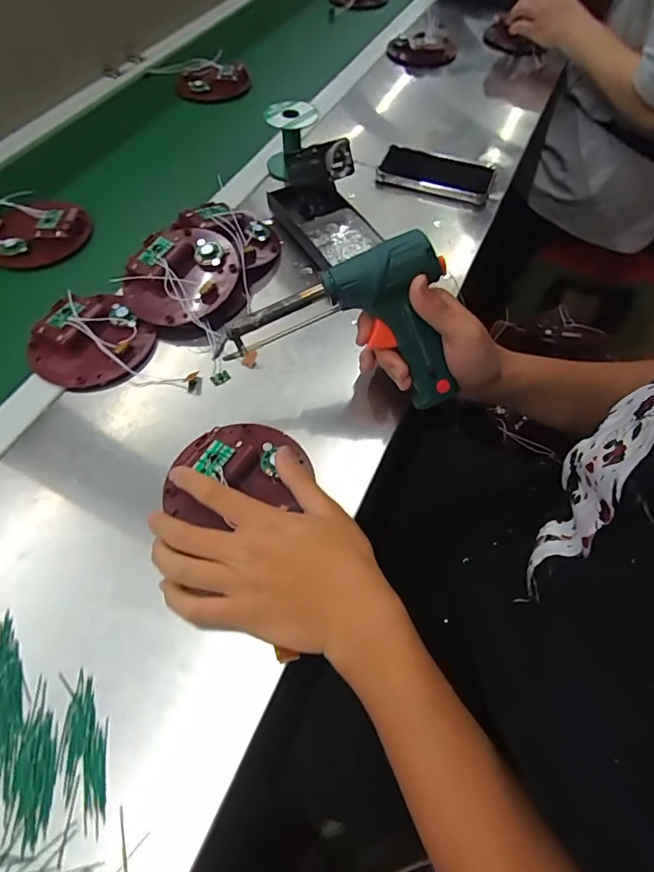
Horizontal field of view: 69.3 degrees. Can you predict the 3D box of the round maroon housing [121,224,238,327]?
[{"bbox_3d":[-0.152,-0.167,0.498,0.119,0.045,0.114,0,58,0],"label":"round maroon housing"}]

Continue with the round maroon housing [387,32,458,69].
[{"bbox_3d":[0.165,-0.673,0.832,0.117,0.024,0.116,10,58,5],"label":"round maroon housing"}]

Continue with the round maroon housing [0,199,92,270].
[{"bbox_3d":[-0.344,-0.242,0.558,0.117,0.024,0.102,4,58,2],"label":"round maroon housing"}]

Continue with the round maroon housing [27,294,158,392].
[{"bbox_3d":[-0.232,-0.095,0.466,0.106,0.021,0.109,0,58,0],"label":"round maroon housing"}]

